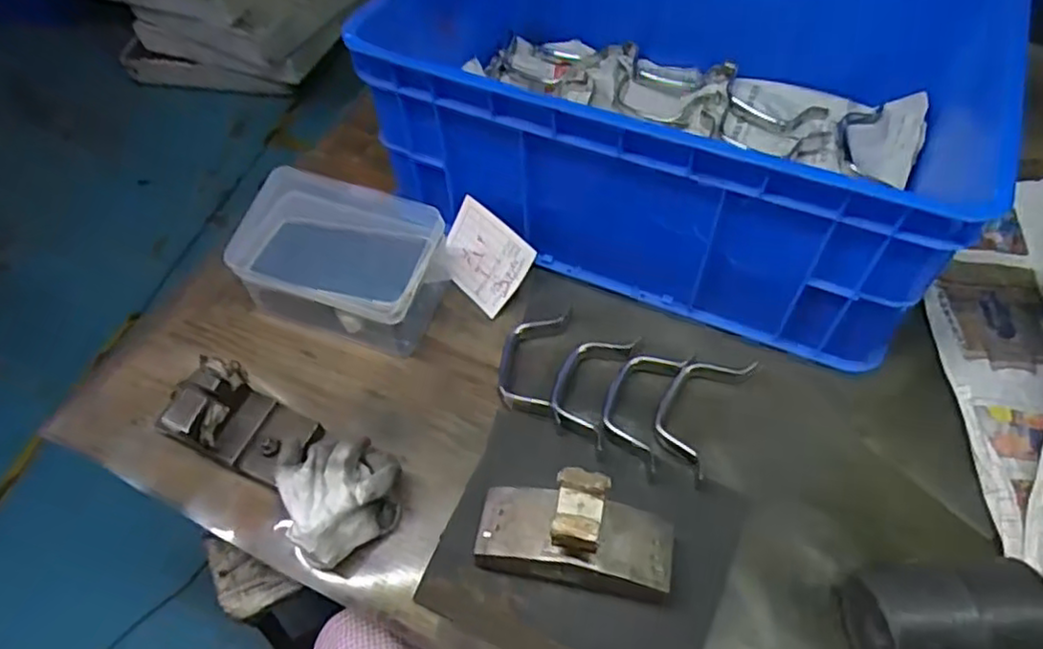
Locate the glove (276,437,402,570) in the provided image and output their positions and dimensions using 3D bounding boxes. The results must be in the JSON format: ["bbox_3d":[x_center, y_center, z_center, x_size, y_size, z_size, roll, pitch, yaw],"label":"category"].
[{"bbox_3d":[-0.140,0.132,0.533,0.091,0.067,0.083,-37,62,-20],"label":"glove"}]

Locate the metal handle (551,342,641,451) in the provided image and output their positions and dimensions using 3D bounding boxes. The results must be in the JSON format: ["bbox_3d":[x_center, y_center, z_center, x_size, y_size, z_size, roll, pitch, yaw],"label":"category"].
[{"bbox_3d":[0.060,0.047,0.592,0.057,0.022,0.116,17,59,14],"label":"metal handle"}]

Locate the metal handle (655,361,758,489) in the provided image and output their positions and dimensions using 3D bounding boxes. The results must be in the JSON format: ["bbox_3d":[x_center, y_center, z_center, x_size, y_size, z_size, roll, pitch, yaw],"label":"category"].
[{"bbox_3d":[0.151,0.070,0.583,0.057,0.010,0.116,25,61,18],"label":"metal handle"}]

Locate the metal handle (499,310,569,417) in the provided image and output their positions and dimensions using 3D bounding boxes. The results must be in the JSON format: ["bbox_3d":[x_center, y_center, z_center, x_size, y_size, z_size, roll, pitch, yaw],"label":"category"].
[{"bbox_3d":[0.009,0.029,0.614,0.051,0.013,0.107,8,57,8],"label":"metal handle"}]

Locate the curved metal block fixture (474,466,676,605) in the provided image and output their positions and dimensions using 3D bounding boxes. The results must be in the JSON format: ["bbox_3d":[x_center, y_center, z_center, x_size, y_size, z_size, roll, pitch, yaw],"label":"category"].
[{"bbox_3d":[0.038,0.147,0.480,0.136,0.112,0.054,7,57,7],"label":"curved metal block fixture"}]

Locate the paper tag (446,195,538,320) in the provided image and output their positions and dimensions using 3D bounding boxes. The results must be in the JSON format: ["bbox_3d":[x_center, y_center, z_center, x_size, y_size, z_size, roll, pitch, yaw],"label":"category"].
[{"bbox_3d":[-0.038,-0.065,0.666,0.094,0.076,0.009,42,23,20],"label":"paper tag"}]

